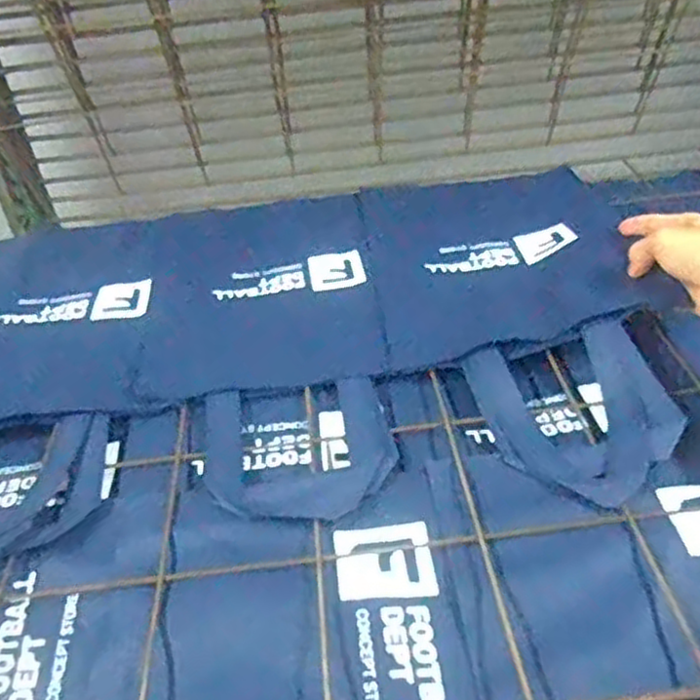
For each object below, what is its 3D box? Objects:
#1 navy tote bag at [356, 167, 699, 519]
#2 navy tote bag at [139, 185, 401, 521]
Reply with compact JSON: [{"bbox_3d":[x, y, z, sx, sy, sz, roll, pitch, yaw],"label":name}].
[{"bbox_3d":[0.145,-0.049,0.653,0.234,0.035,0.464,-5,38,-1],"label":"navy tote bag"},{"bbox_3d":[-0.075,-0.025,0.654,0.222,0.022,0.441,-8,38,-4],"label":"navy tote bag"}]

